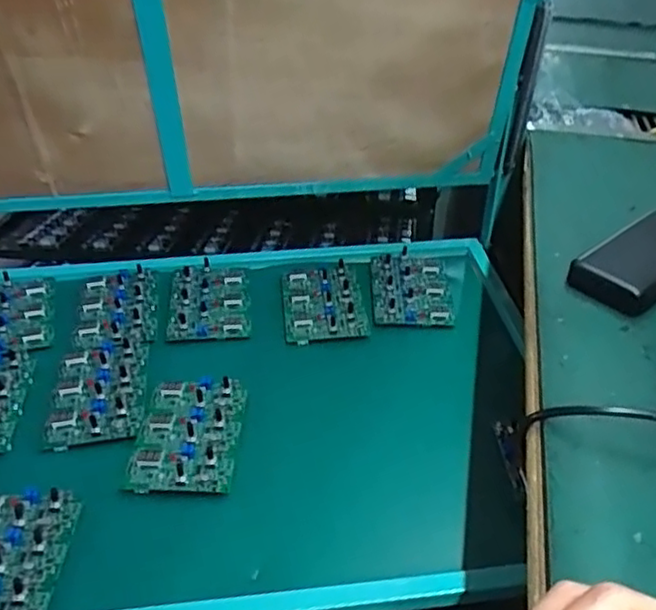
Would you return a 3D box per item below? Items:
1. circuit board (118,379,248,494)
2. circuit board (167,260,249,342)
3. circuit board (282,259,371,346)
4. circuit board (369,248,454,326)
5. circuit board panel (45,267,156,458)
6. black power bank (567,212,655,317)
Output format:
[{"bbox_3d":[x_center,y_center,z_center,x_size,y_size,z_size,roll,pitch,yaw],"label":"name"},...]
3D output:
[{"bbox_3d":[-0.145,0.131,0.697,0.104,0.010,0.148,2,37,3],"label":"circuit board"},{"bbox_3d":[-0.158,-0.008,0.884,0.097,0.013,0.148,-3,38,-5],"label":"circuit board"},{"bbox_3d":[-0.006,-0.007,0.876,0.104,0.016,0.143,-4,38,-5],"label":"circuit board"},{"bbox_3d":[0.112,-0.027,0.906,0.101,0.017,0.149,1,37,1],"label":"circuit board"},{"bbox_3d":[-0.268,0.052,0.807,0.103,0.025,0.302,-4,38,-5],"label":"circuit board panel"},{"bbox_3d":[0.302,-0.044,0.635,0.148,0.030,0.081,-30,45,-34],"label":"black power bank"}]

